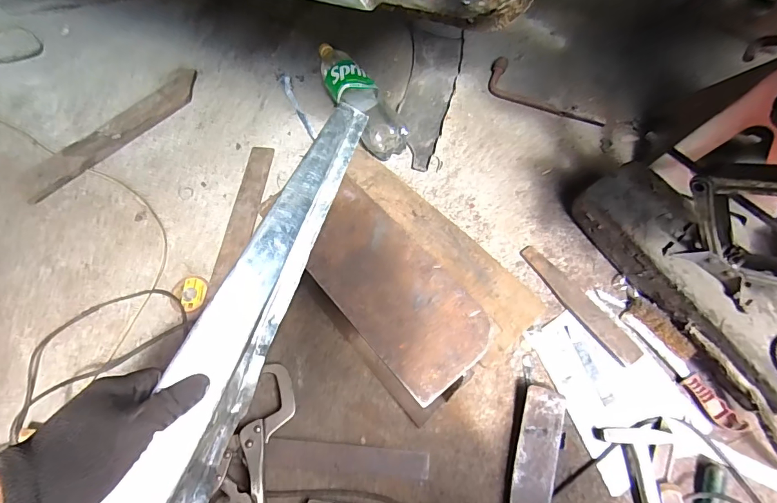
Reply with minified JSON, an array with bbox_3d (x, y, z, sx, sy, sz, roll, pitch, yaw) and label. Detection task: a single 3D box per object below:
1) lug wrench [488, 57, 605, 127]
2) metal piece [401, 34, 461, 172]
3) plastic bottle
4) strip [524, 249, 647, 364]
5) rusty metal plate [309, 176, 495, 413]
[{"bbox_3d":[0.346,-0.353,0.911,0.278,0.031,0.078,29,68,15],"label":"lug wrench"},{"bbox_3d":[0.095,-0.355,0.931,0.114,0.013,0.406,7,64,5],"label":"metal piece"},{"bbox_3d":[-0.066,-0.337,0.884,0.096,0.082,0.323,-28,66,-12],"label":"plastic bottle"},{"bbox_3d":[0.327,0.084,0.705,0.050,0.012,0.245,-30,66,-13],"label":"strip"},{"bbox_3d":[-0.004,0.034,0.476,0.117,0.004,0.261,-37,68,-16],"label":"rusty metal plate"}]

